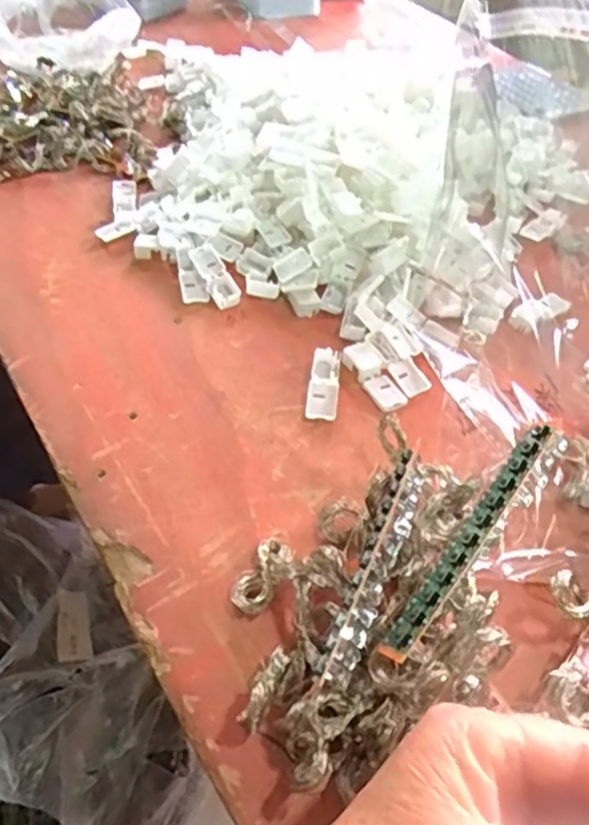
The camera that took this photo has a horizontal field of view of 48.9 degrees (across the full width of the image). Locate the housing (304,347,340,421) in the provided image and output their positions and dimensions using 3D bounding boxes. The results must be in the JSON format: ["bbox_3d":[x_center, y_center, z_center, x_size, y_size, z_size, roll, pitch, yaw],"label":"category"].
[{"bbox_3d":[0.020,-0.019,0.429,0.020,0.009,0.058,7,50,2],"label":"housing"}]

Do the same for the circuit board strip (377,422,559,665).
[{"bbox_3d":[0.076,0.052,0.273,0.013,0.009,0.122,33,72,22],"label":"circuit board strip"}]

